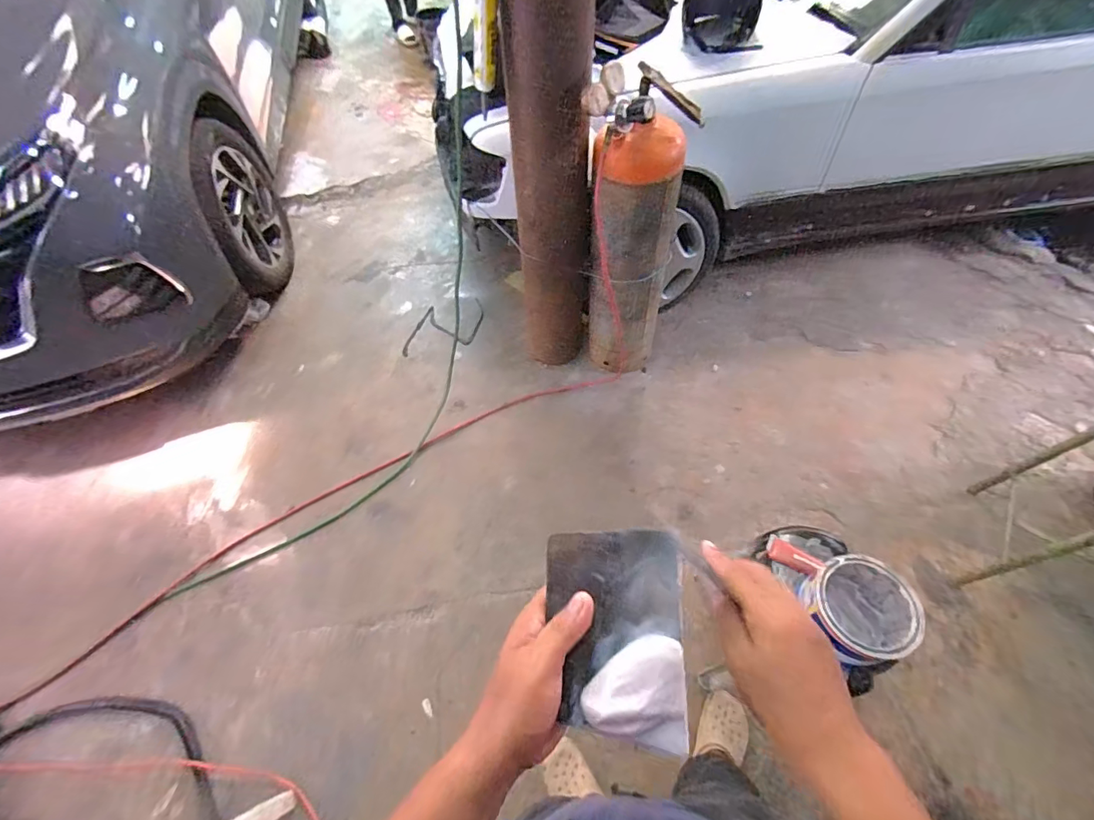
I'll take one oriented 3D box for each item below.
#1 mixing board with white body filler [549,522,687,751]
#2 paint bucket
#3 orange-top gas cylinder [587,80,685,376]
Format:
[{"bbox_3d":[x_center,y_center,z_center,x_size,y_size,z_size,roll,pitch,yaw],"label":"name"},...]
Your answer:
[{"bbox_3d":[0.046,0.155,0.329,0.093,0.017,0.133,-4,73,18],"label":"mixing board with white body filler"},{"bbox_3d":[0.553,0.369,0.858,0.167,0.181,0.159,-2,58,3],"label":"paint bucket"},{"bbox_3d":[0.258,-0.479,1.493,0.249,0.908,0.232,8,61,10],"label":"orange-top gas cylinder"}]

